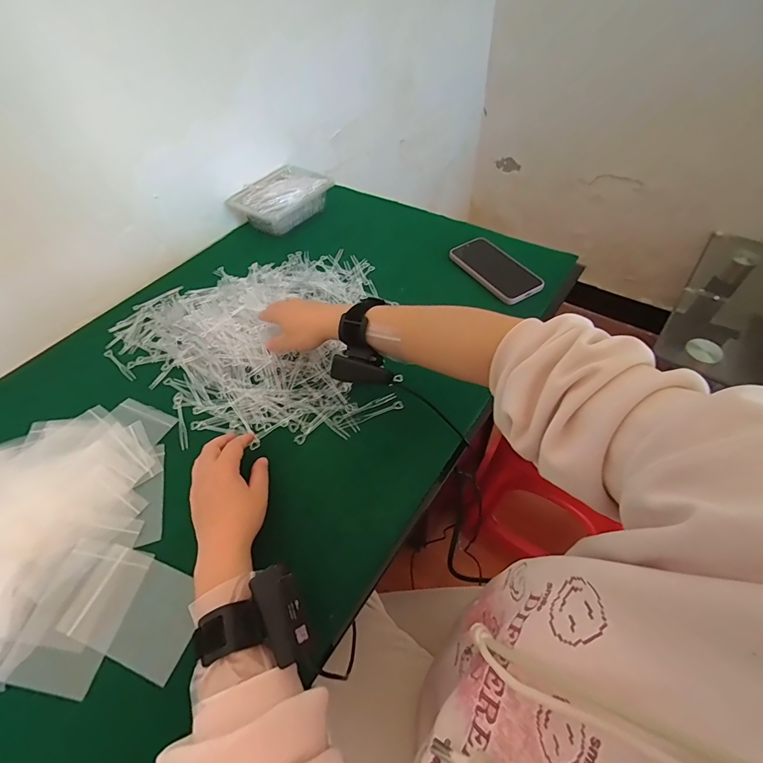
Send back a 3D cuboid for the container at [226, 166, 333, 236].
[{"bbox_3d":[-0.193,-0.358,0.795,0.129,0.071,0.173,29,58,24],"label":"container"}]

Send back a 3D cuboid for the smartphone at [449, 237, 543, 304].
[{"bbox_3d":[0.190,-0.190,0.667,0.076,0.014,0.160,-31,61,-13],"label":"smartphone"}]

